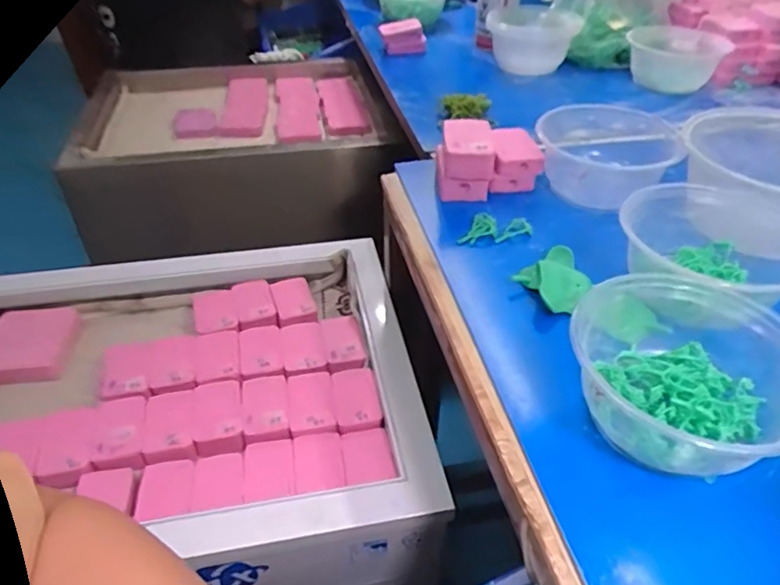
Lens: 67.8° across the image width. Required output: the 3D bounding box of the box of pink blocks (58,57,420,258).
[{"bbox_3d":[-0.272,-0.250,1.038,0.513,0.189,0.387,-6,40,-7],"label":"box of pink blocks"}]

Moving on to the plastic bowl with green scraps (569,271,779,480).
[{"bbox_3d":[0.175,0.049,0.353,0.130,0.059,0.146,2,40,2],"label":"plastic bowl with green scraps"}]

